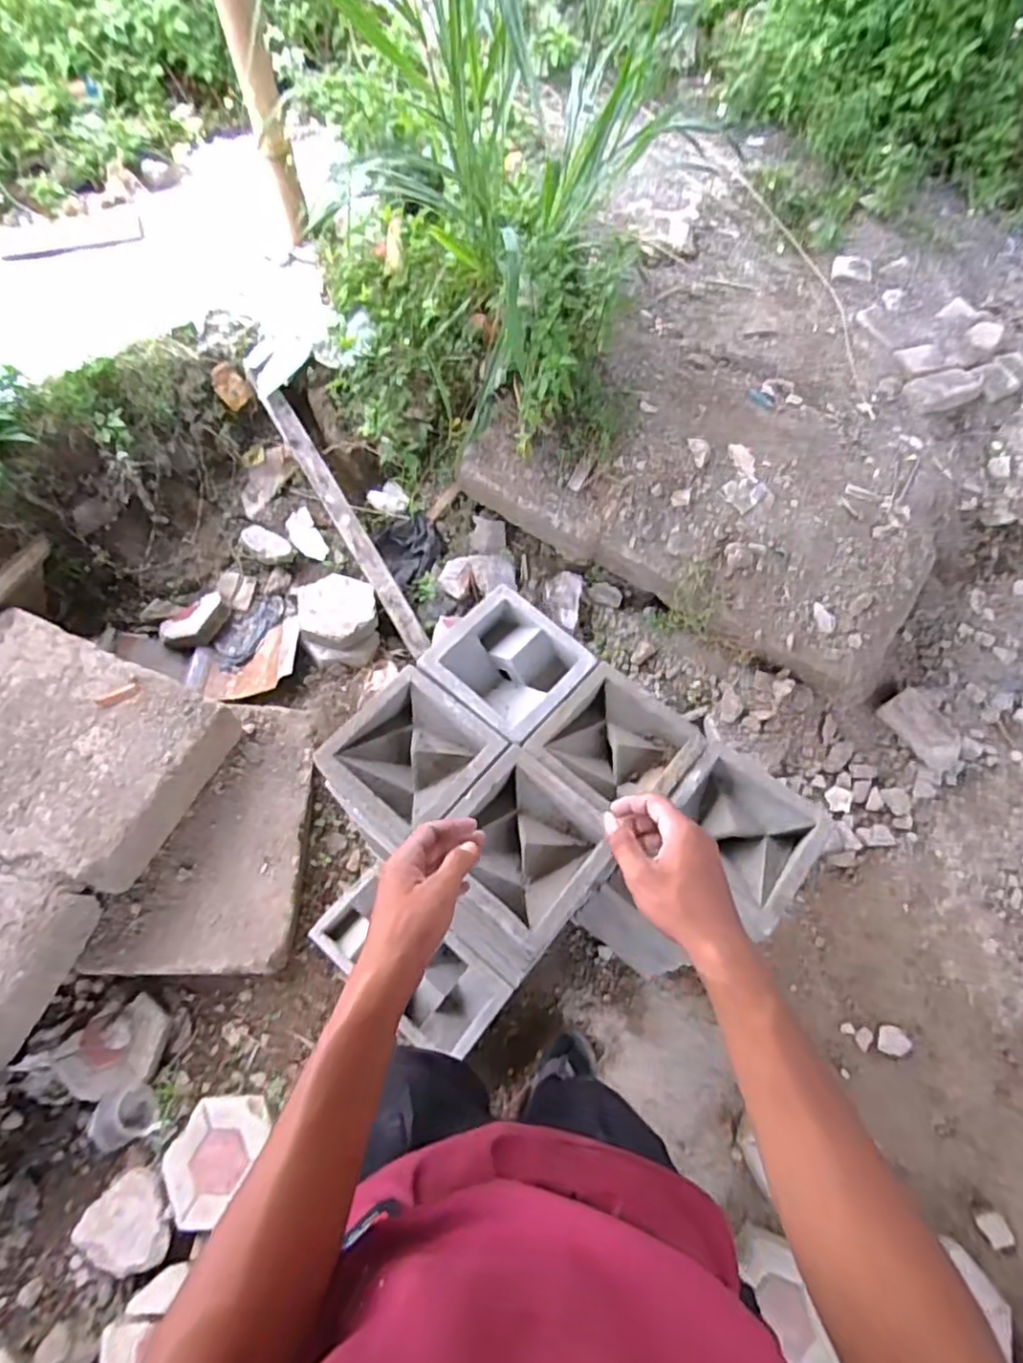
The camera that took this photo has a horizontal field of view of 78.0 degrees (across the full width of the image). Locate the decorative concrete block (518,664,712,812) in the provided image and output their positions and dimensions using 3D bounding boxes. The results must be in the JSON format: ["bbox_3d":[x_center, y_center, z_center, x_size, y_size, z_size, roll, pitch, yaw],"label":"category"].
[{"bbox_3d":[0.153,0.104,0.945,0.200,0.080,0.193,35,66,17],"label":"decorative concrete block"}]

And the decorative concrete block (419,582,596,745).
[{"bbox_3d":[-0.005,-0.021,0.988,0.207,0.076,0.196,37,67,18],"label":"decorative concrete block"}]

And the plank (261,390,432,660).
[{"bbox_3d":[-0.466,-0.447,1.759,0.071,0.049,0.864,-30,88,-16],"label":"plank"}]

